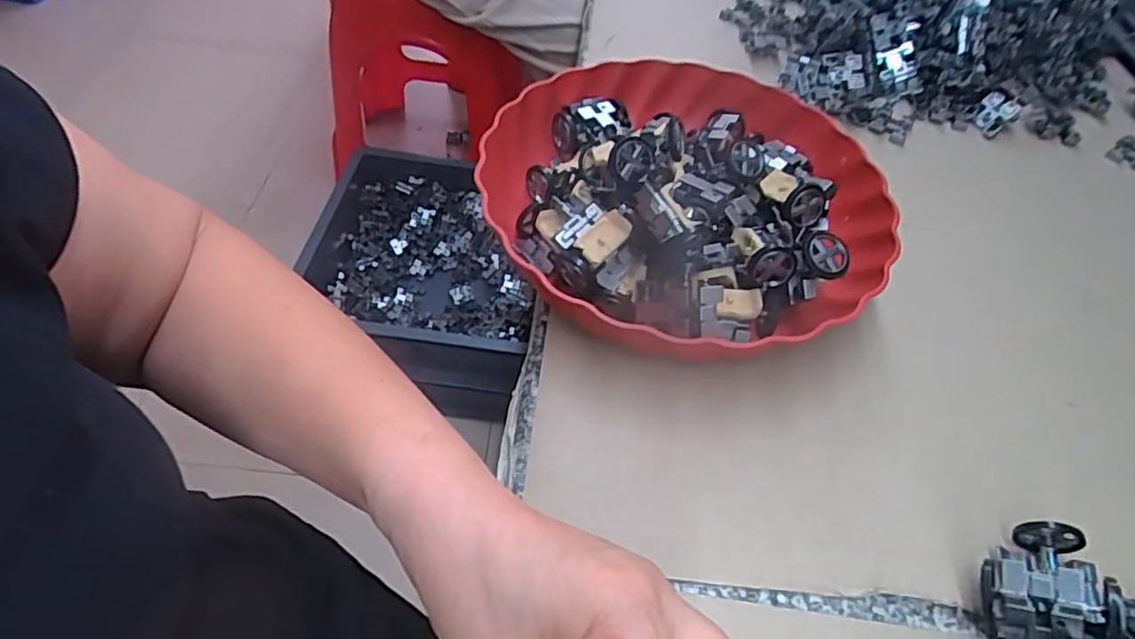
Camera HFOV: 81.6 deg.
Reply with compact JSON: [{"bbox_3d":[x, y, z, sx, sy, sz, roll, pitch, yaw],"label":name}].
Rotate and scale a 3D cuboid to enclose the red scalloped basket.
[{"bbox_3d":[0.070,-0.082,0.404,0.242,0.062,0.239,3,52,-4],"label":"red scalloped basket"}]

